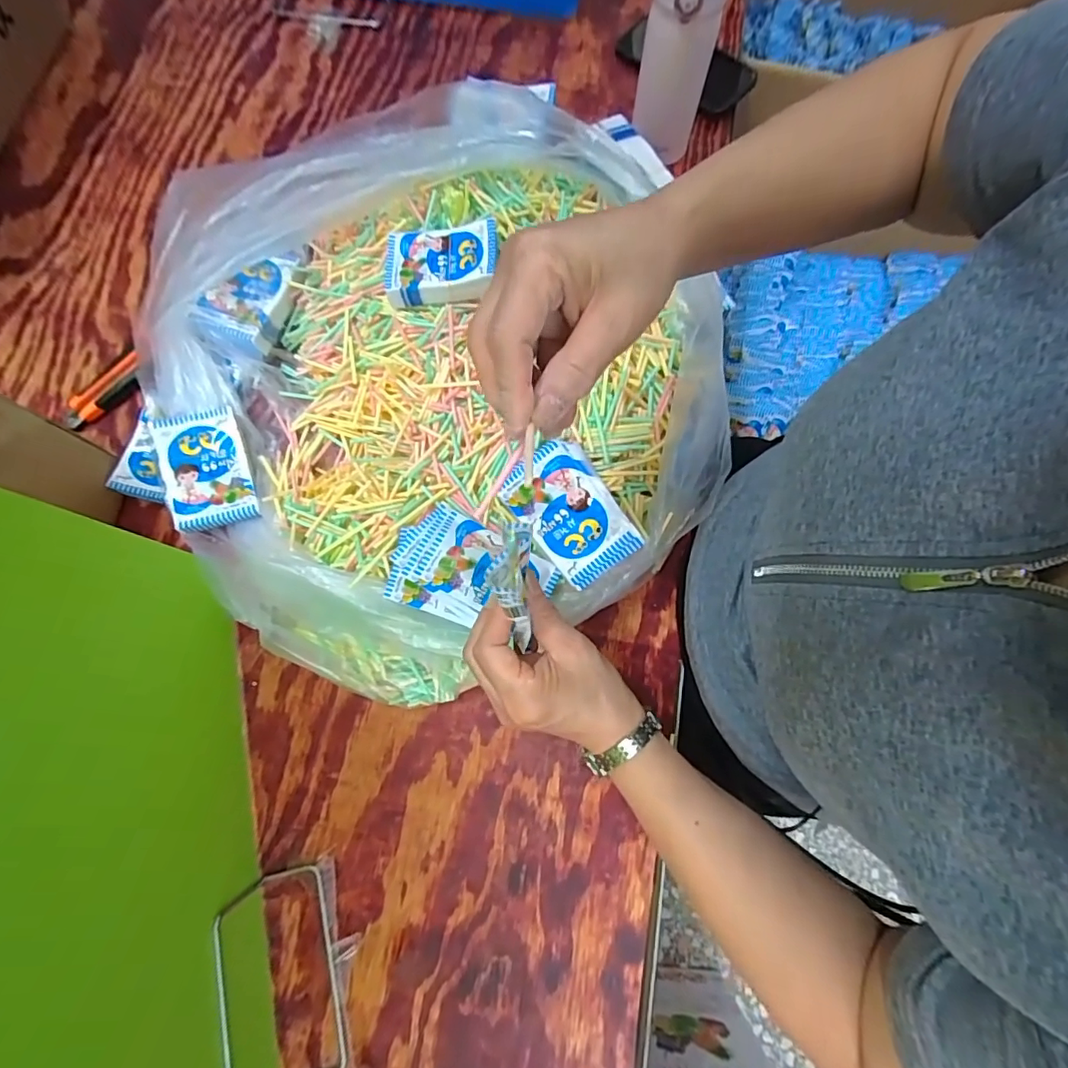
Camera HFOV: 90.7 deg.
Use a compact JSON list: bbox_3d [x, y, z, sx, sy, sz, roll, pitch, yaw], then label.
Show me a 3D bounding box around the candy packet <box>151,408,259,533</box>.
[{"bbox_3d":[-0.307,-0.064,0.495,0.072,0.027,0.114,-18,77,-3],"label":"candy packet"}]

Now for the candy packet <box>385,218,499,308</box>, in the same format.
[{"bbox_3d":[-0.091,-0.262,0.513,0.110,0.044,0.078,-4,77,0],"label":"candy packet"}]

